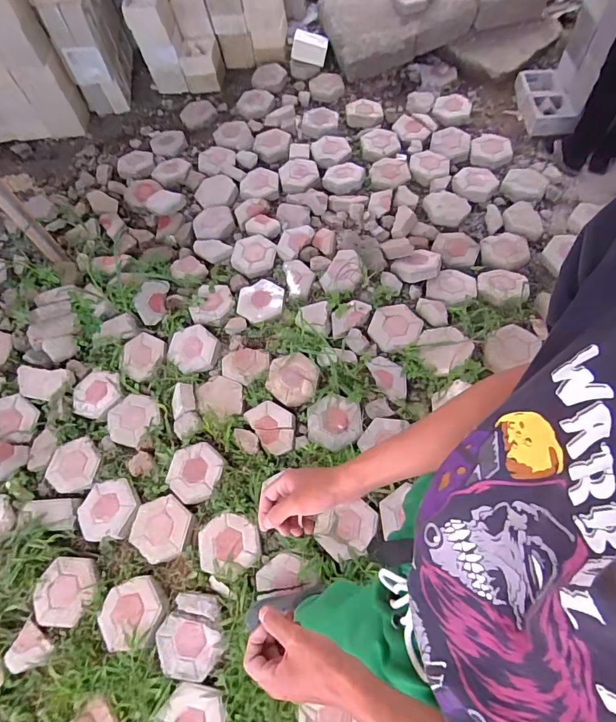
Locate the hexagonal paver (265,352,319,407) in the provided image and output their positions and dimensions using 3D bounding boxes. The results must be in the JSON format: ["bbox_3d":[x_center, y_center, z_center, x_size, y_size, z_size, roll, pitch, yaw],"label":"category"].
[{"bbox_3d":[-0.065,0.062,1.622,0.212,0.044,0.189,34,71,20],"label":"hexagonal paver"}]

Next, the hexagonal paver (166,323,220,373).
[{"bbox_3d":[-0.476,-0.048,1.756,0.206,0.050,0.203,-40,66,-14],"label":"hexagonal paver"}]

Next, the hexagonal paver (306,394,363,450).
[{"bbox_3d":[0.097,0.224,1.556,0.197,0.041,0.188,-6,63,3],"label":"hexagonal paver"}]

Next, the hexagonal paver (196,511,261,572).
[{"bbox_3d":[-0.264,0.600,1.395,0.203,0.040,0.170,-15,63,-2],"label":"hexagonal paver"}]

